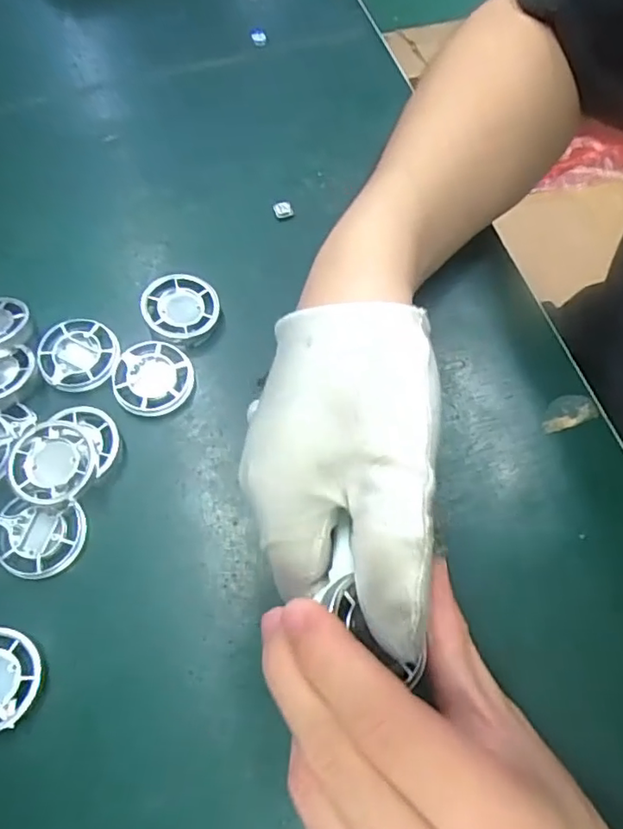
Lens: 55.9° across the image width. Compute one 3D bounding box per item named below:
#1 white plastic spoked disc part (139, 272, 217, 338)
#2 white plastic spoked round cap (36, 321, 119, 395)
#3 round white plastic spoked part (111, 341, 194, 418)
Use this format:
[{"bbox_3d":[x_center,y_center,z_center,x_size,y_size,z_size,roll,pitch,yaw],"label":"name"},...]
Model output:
[{"bbox_3d":[-0.068,-0.056,0.310,0.039,0.014,0.035,-23,70,-10],"label":"white plastic spoked disc part"},{"bbox_3d":[-0.117,-0.031,0.295,0.038,0.004,0.039,-15,69,-7],"label":"white plastic spoked round cap"},{"bbox_3d":[-0.079,-0.017,0.295,0.039,0.010,0.039,0,68,-1],"label":"round white plastic spoked part"}]

